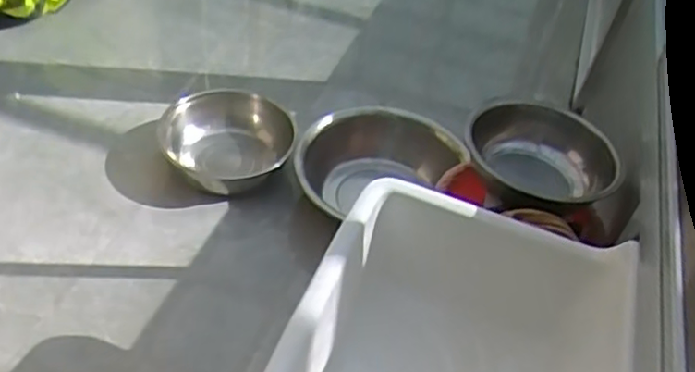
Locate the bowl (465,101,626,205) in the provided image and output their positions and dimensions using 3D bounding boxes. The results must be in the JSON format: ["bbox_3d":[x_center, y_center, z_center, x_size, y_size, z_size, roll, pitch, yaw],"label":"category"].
[{"bbox_3d":[0.371,-0.042,1.245,0.266,0.120,0.250,4,48,-4],"label":"bowl"}]

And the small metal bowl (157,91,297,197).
[{"bbox_3d":[-0.290,-0.103,1.568,0.322,0.099,0.298,5,44,-5],"label":"small metal bowl"}]

